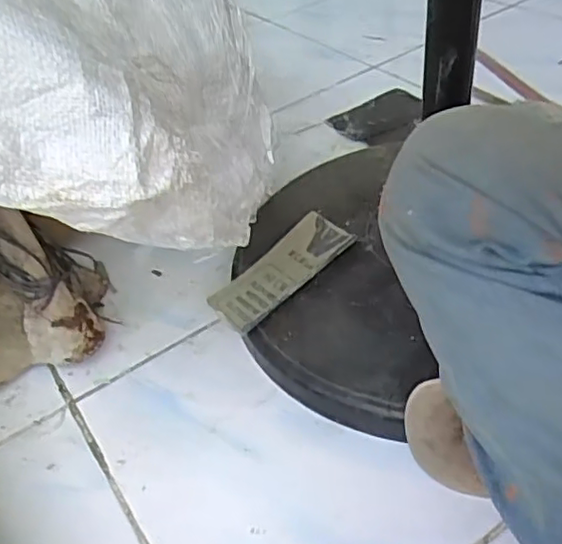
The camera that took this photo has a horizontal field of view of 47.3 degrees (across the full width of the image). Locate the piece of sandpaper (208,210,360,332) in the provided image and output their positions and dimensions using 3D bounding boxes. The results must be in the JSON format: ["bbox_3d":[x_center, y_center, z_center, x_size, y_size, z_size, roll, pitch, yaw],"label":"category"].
[{"bbox_3d":[0.001,-0.002,0.597,0.139,0.008,0.067,-41,43,-15],"label":"piece of sandpaper"}]

